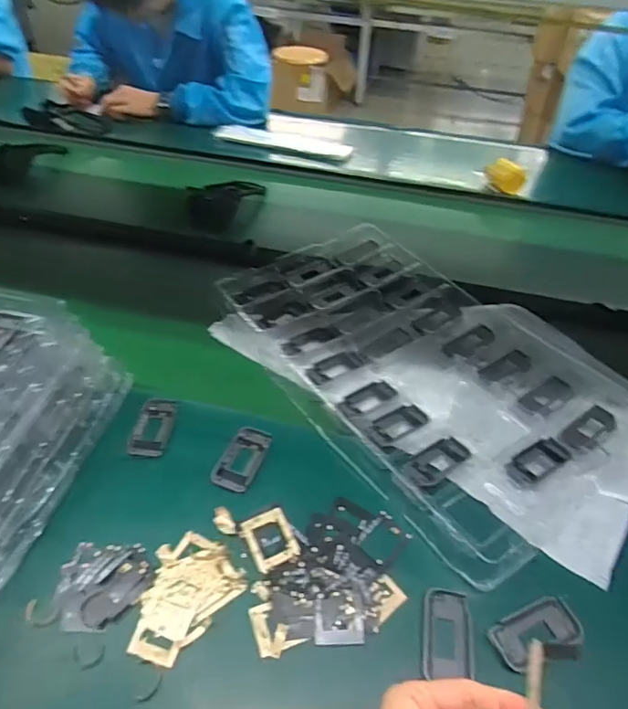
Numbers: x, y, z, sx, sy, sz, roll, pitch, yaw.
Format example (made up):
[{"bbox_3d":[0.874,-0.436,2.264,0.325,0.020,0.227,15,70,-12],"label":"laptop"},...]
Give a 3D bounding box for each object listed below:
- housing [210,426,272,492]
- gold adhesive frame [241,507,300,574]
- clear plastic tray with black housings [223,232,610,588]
[{"bbox_3d":[-0.075,0.108,0.548,0.041,0.006,0.076,19,44,14],"label":"housing"},{"bbox_3d":[-0.040,0.172,0.490,0.044,0.004,0.054,-18,47,-23],"label":"gold adhesive frame"},{"bbox_3d":[0.114,-0.004,0.669,0.298,0.032,0.521,-23,50,-27],"label":"clear plastic tray with black housings"}]

